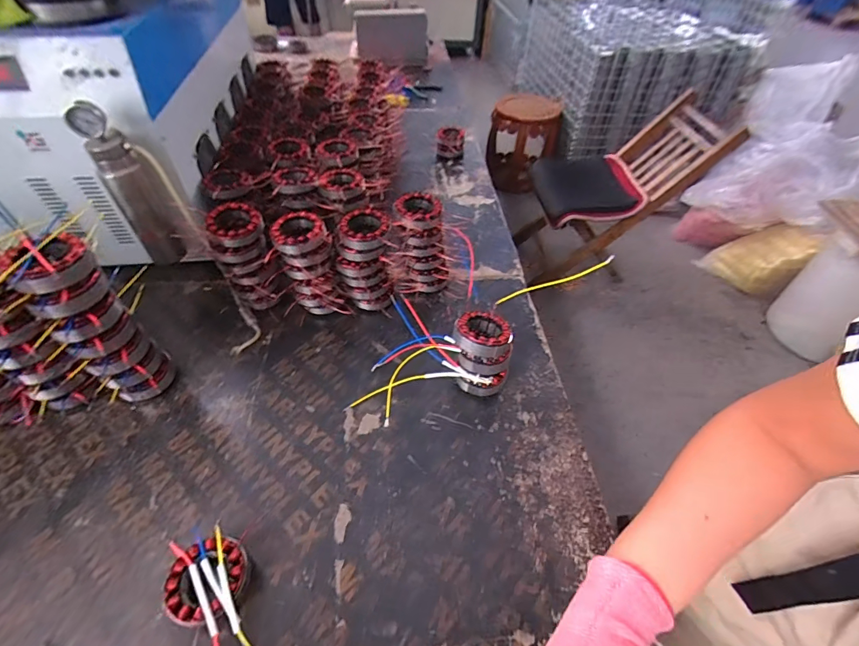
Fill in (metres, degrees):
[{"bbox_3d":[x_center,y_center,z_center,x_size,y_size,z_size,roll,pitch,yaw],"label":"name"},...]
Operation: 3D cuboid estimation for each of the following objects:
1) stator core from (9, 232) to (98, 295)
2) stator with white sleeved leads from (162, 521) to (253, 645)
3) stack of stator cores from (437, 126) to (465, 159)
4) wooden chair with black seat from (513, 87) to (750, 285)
[{"bbox_3d":[-0.464,-0.075,0.496,0.072,0.041,0.077,1,48,-1],"label":"stator core"},{"bbox_3d":[-0.246,0.328,0.461,0.086,0.043,0.173,-17,51,-17],"label":"stator with white sleeved leads"},{"bbox_3d":[0.064,-0.550,1.236,0.084,0.069,0.084,4,48,2],"label":"stack of stator cores"},{"bbox_3d":[0.676,-0.452,1.504,0.590,0.551,0.368,-14,50,-14],"label":"wooden chair with black seat"}]

